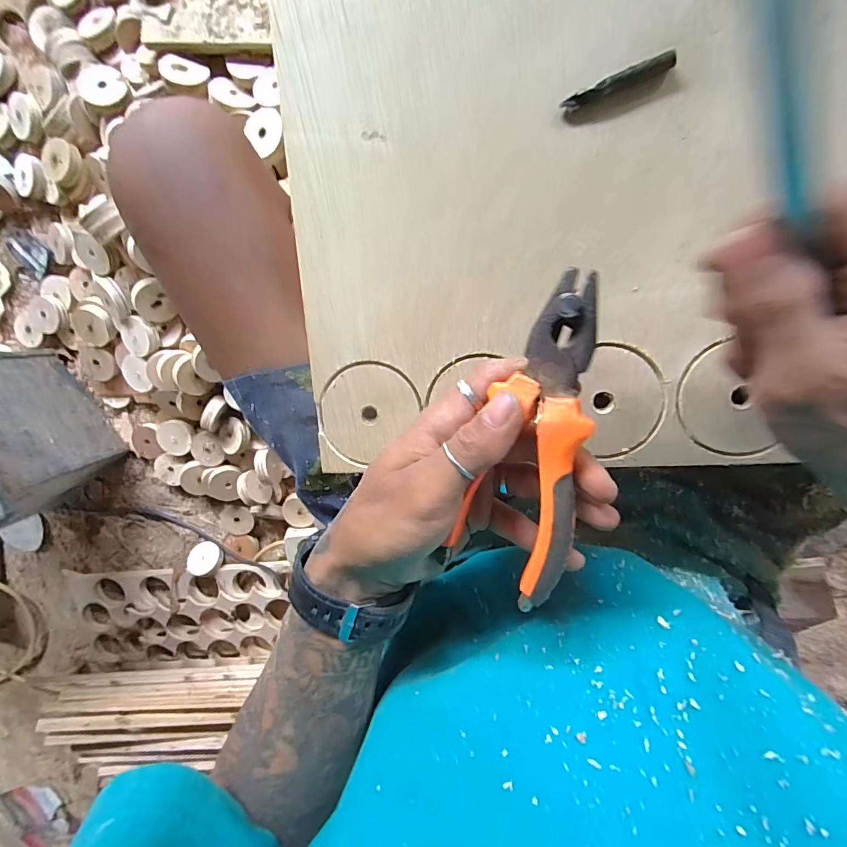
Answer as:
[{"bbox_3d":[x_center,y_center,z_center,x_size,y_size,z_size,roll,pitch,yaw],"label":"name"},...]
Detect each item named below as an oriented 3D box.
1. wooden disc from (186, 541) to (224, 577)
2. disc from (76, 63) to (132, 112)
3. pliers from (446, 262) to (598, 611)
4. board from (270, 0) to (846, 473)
[{"bbox_3d":[-0.418,0.259,0.832,0.063,0.009,0.066,0,74,0],"label":"wooden disc"},{"bbox_3d":[-0.450,-0.471,0.610,0.063,0.021,0.063,1,86,-13],"label":"disc"},{"bbox_3d":[0.046,0.007,0.197,0.046,0.028,0.143,10,98,6],"label":"pliers"},{"bbox_3d":[0.181,-0.114,0.221,0.511,0.018,0.266,-2,99,9],"label":"board"}]

